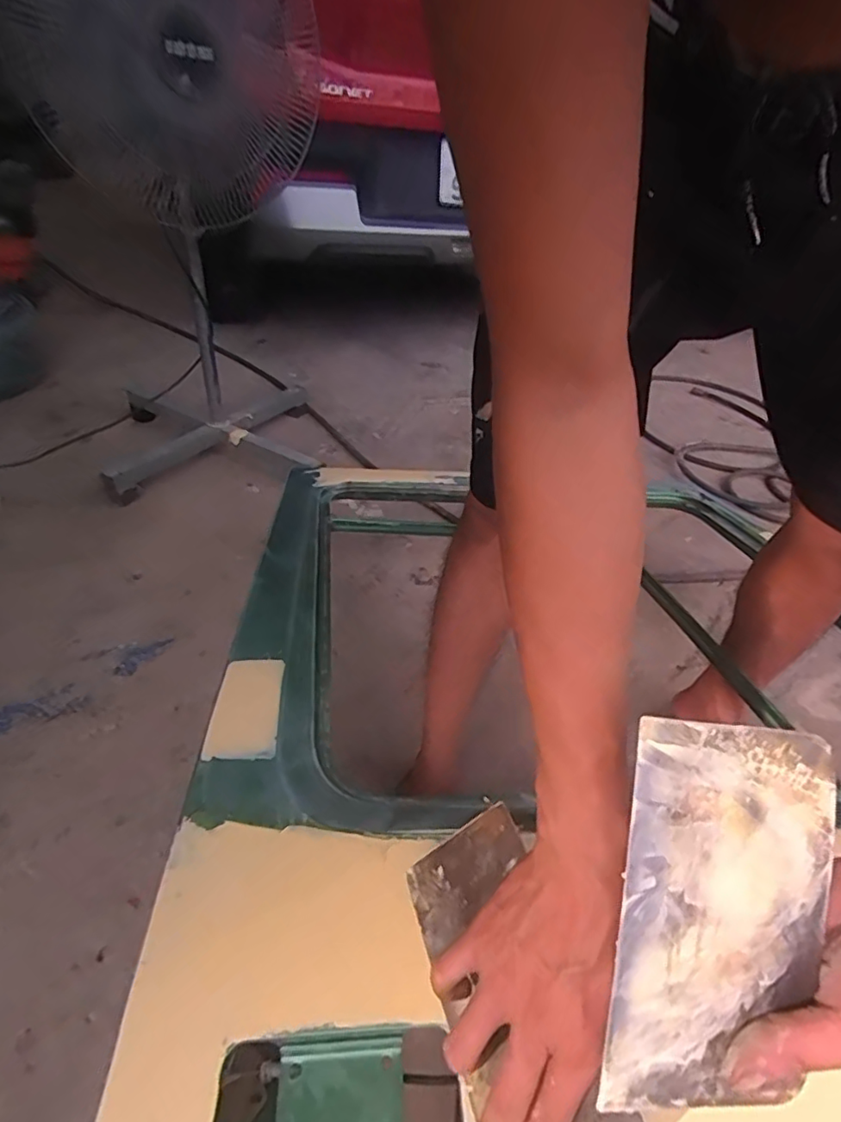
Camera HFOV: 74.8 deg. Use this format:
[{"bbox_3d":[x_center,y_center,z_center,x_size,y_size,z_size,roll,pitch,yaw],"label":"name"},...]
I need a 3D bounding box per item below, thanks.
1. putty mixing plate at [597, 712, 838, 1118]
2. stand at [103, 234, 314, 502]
[{"bbox_3d":[0.140,0.160,0.252,0.102,0.166,0.004,8,-3,-9],"label":"putty mixing plate"},{"bbox_3d":[-0.515,-0.505,1.360,0.470,0.511,0.525,-5,40,-16],"label":"stand"}]

